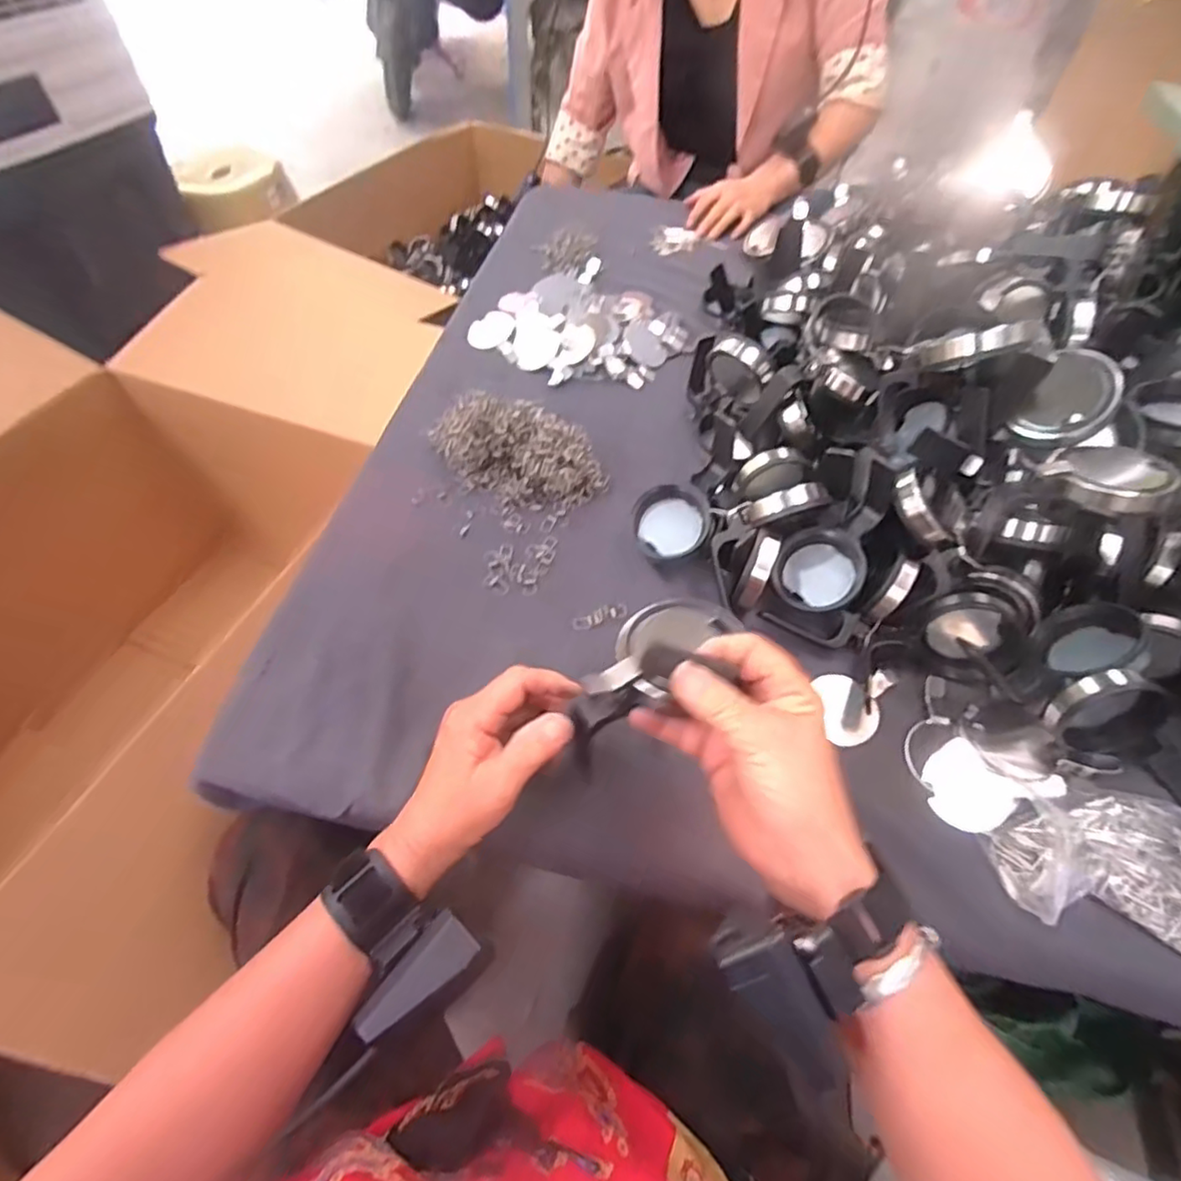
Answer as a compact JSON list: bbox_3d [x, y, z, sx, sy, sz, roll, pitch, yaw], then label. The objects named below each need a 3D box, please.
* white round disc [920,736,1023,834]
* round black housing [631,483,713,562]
[{"bbox_3d":[0.266,0.141,0.444,0.053,0.010,0.059,-31,59,-7],"label":"white round disc"},{"bbox_3d":[0.071,-0.059,0.551,0.067,0.021,0.065,1,93,17],"label":"round black housing"}]

